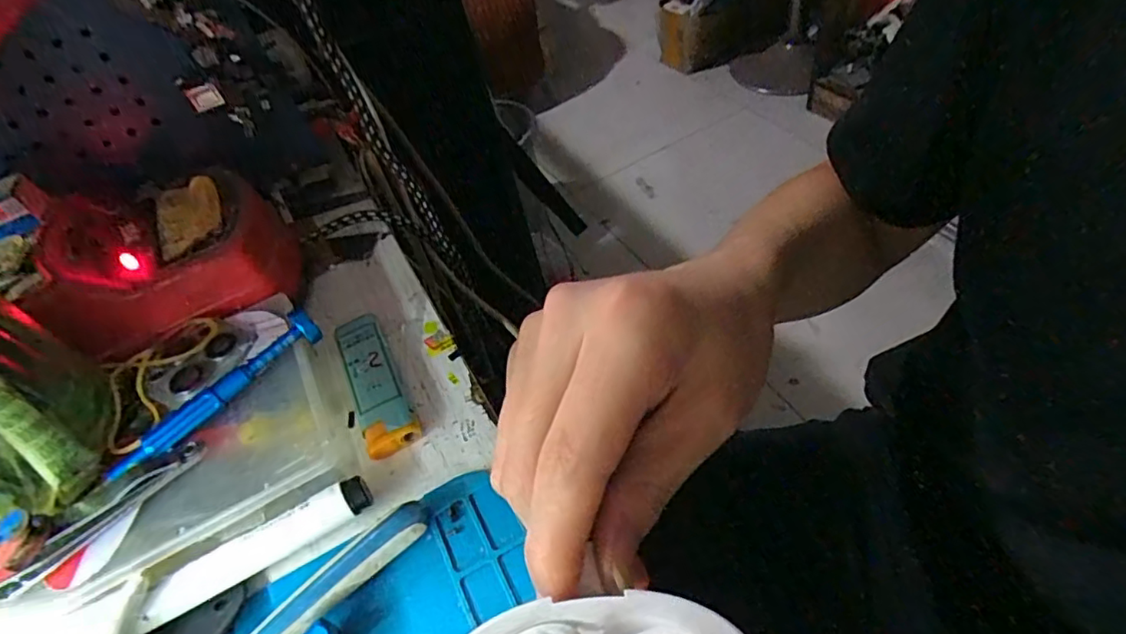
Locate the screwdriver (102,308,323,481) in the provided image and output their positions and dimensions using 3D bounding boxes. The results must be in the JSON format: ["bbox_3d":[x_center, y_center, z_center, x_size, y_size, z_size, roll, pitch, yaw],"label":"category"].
[{"bbox_3d":[-0.140,0.029,0.237,0.011,0.015,0.090,30,63,32],"label":"screwdriver"}]

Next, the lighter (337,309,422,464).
[{"bbox_3d":[-0.087,0.028,0.270,0.022,0.010,0.077,-28,50,-10],"label":"lighter"}]

